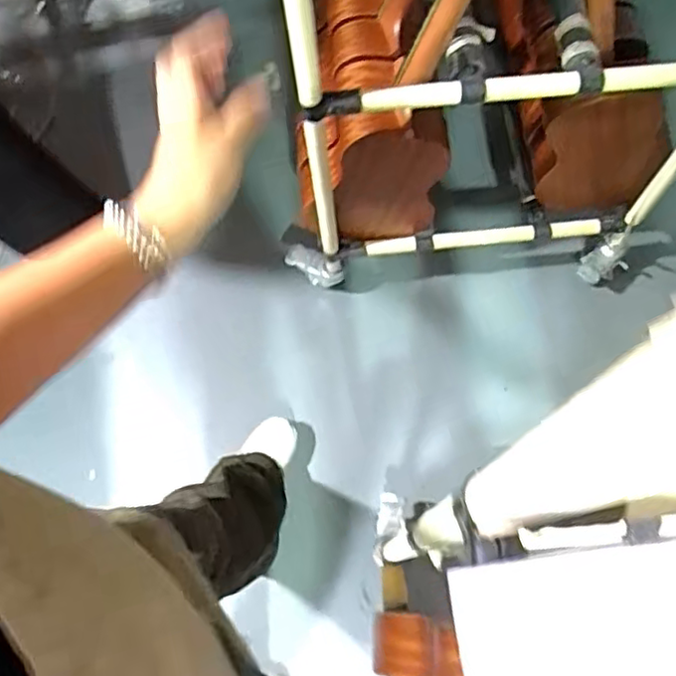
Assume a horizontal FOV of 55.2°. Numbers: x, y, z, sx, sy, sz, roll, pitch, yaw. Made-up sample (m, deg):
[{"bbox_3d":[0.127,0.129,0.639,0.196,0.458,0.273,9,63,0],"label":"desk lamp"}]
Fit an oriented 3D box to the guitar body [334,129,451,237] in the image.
[{"bbox_3d":[0.084,-0.241,1.062,0.171,0.271,0.036,-5,71,0],"label":"guitar body"}]

